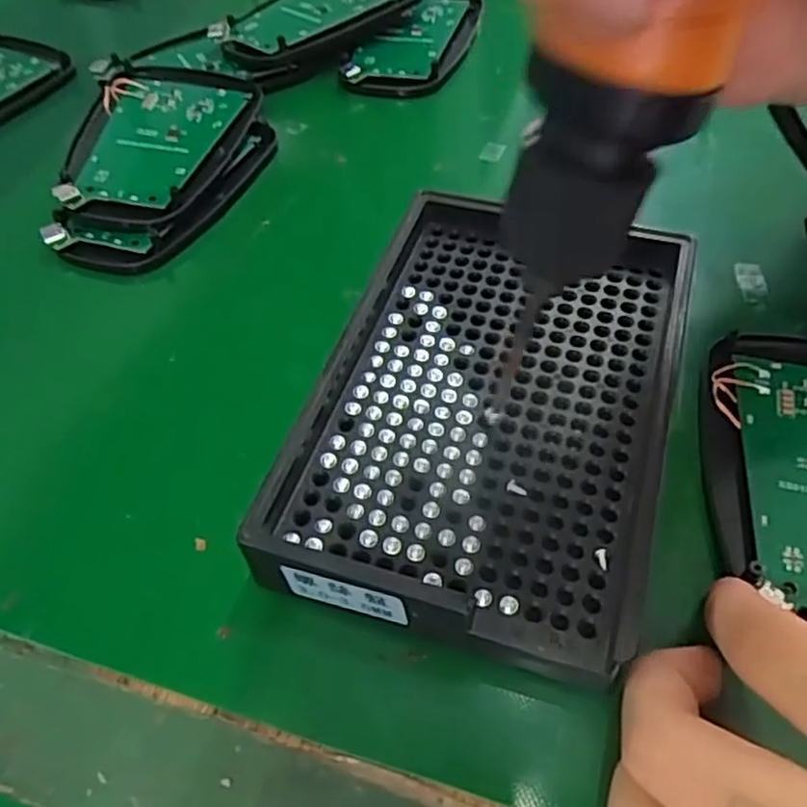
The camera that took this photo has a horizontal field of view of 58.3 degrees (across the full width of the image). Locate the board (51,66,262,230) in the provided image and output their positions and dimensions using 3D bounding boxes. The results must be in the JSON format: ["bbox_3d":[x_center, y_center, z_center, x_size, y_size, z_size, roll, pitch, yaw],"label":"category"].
[{"bbox_3d":[-0.100,-0.102,0.287,0.062,0.016,0.091,8,54,5],"label":"board"}]

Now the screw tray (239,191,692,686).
[{"bbox_3d":[0.025,-0.001,0.203,0.090,0.026,0.140,14,54,13],"label":"screw tray"}]

